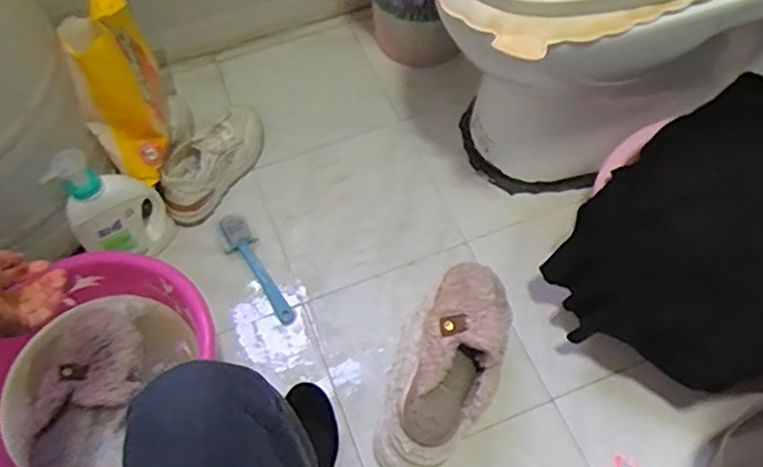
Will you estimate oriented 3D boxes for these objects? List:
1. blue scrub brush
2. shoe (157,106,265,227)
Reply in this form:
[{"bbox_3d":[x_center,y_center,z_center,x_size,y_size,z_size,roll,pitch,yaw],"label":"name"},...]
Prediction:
[{"bbox_3d":[-0.208,0.060,1.080,0.050,0.032,0.212,-30,79,-16],"label":"blue scrub brush"},{"bbox_3d":[-0.302,-0.131,1.157,0.095,0.089,0.240,31,64,18],"label":"shoe"}]

